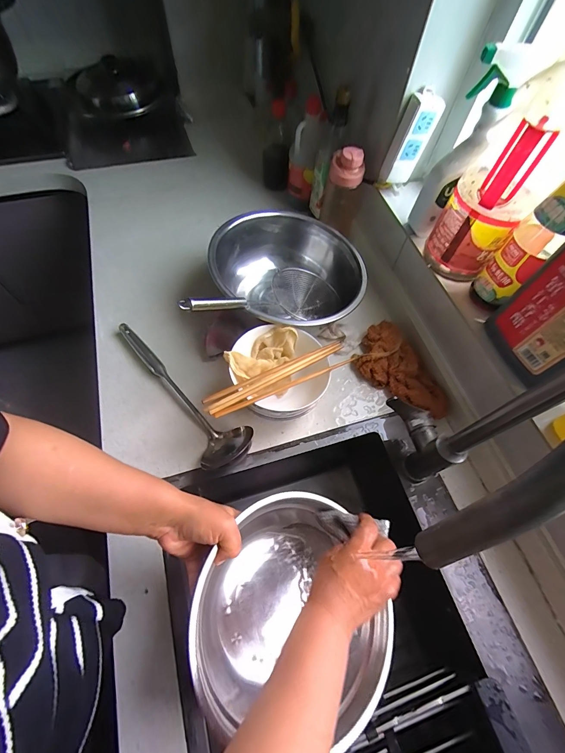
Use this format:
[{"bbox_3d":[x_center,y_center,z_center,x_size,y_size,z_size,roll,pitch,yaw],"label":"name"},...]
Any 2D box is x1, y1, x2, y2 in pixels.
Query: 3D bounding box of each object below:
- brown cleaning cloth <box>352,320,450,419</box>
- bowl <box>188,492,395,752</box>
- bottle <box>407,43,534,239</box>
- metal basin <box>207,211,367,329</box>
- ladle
[{"bbox_3d":[0.205,-0.010,0.598,0.116,0.046,0.207,-18,65,-12],"label":"brown cleaning cloth"},{"bbox_3d":[0.013,0.286,0.406,0.246,0.095,0.246,12,60,-21],"label":"bowl"},{"bbox_3d":[0.263,-0.328,0.494,0.071,0.229,0.052,26,64,10],"label":"bottle"},{"bbox_3d":[0.010,-0.186,0.623,0.225,0.130,0.274,-25,66,-15],"label":"metal basin"},{"bbox_3d":[-0.193,0.021,0.546,0.350,0.060,0.085,40,68,17],"label":"ladle"}]

